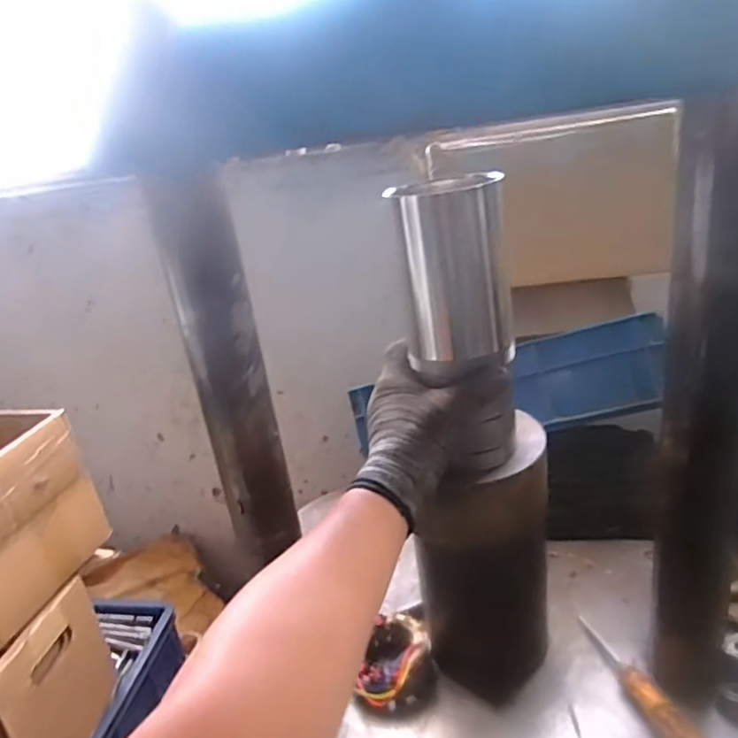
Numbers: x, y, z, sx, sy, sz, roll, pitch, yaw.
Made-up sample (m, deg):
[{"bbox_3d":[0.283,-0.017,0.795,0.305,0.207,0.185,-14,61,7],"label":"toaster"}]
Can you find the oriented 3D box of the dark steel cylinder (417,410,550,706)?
[{"bbox_3d":[0.118,0.192,0.608,0.120,0.254,0.103,0,24,17],"label":"dark steel cylinder"}]

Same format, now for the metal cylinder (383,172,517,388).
[{"bbox_3d":[0.066,-0.082,0.504,0.083,0.143,0.075,-11,24,-6],"label":"metal cylinder"}]

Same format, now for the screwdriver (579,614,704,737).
[{"bbox_3d":[0.255,0.300,0.588,0.025,0.032,0.185,-13,24,-11],"label":"screwdriver"}]

